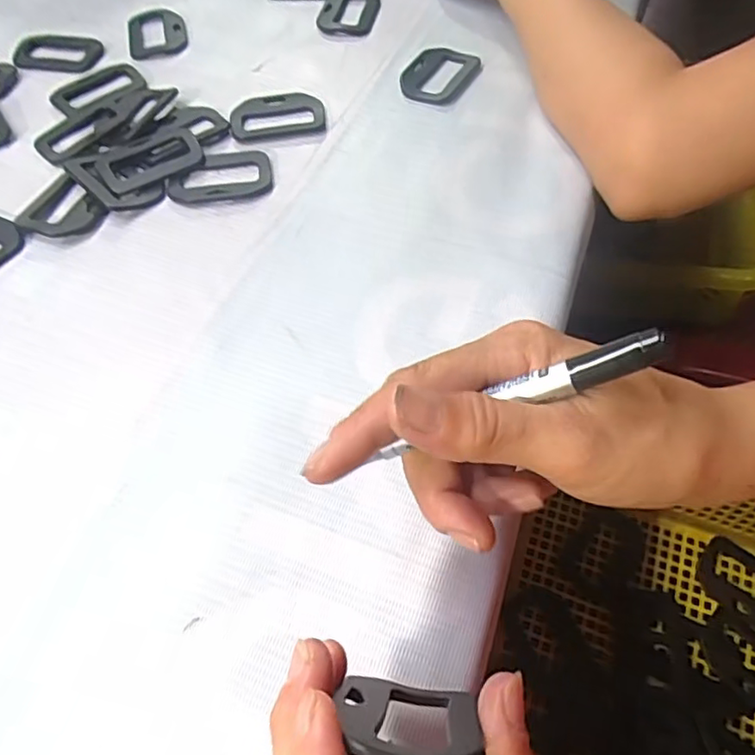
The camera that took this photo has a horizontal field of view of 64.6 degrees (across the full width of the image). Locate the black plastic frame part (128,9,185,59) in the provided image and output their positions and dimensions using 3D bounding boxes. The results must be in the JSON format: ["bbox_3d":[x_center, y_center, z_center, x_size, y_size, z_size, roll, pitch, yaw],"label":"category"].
[{"bbox_3d":[-0.166,-0.261,0.449,0.042,0.006,0.060,-13,58,-8],"label":"black plastic frame part"}]

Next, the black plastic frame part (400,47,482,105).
[{"bbox_3d":[0.042,-0.209,0.412,0.047,0.006,0.058,16,59,11],"label":"black plastic frame part"}]

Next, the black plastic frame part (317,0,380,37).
[{"bbox_3d":[-0.023,-0.283,0.459,0.041,0.008,0.060,7,58,5],"label":"black plastic frame part"}]

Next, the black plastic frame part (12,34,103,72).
[{"bbox_3d":[-0.235,-0.239,0.439,0.056,0.010,0.042,3,57,3],"label":"black plastic frame part"}]

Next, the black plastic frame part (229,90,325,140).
[{"bbox_3d":[-0.065,-0.171,0.391,0.060,0.006,0.045,-7,57,-3],"label":"black plastic frame part"}]

